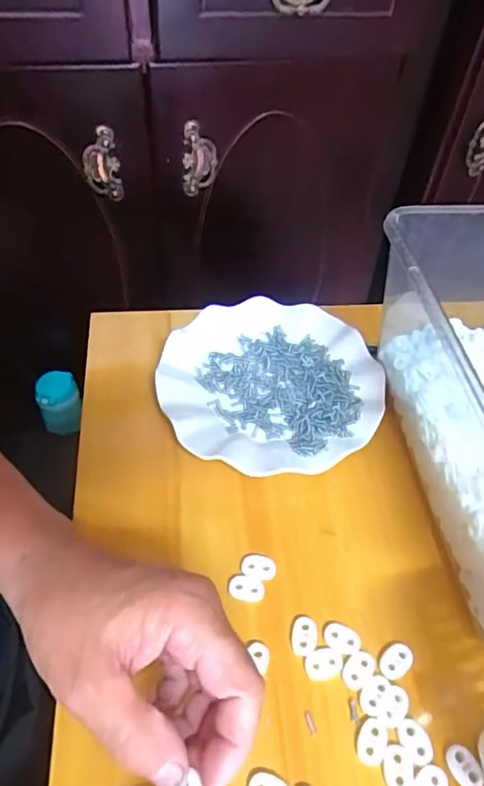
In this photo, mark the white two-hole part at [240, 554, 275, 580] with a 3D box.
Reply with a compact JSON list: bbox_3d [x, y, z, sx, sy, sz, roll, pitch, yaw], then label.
[{"bbox_3d":[0.011,0.116,0.367,0.022,0.004,0.014,7,50,3],"label":"white two-hole part"}]

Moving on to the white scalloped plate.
[{"bbox_3d":[0.024,-0.010,0.463,0.179,0.017,0.180,1,50,-2],"label":"white scalloped plate"}]

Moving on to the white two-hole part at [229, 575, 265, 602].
[{"bbox_3d":[0.003,0.128,0.358,0.023,0.004,0.015,10,50,6],"label":"white two-hole part"}]

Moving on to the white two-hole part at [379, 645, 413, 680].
[{"bbox_3d":[0.094,0.163,0.334,0.023,0.004,0.015,-34,59,-27],"label":"white two-hole part"}]

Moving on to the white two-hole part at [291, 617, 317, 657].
[{"bbox_3d":[0.039,0.151,0.341,0.015,0.004,0.022,5,50,1],"label":"white two-hole part"}]

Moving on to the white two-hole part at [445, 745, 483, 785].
[{"bbox_3d":[0.122,0.205,0.301,0.014,0.004,0.022,-15,52,-15],"label":"white two-hole part"}]

